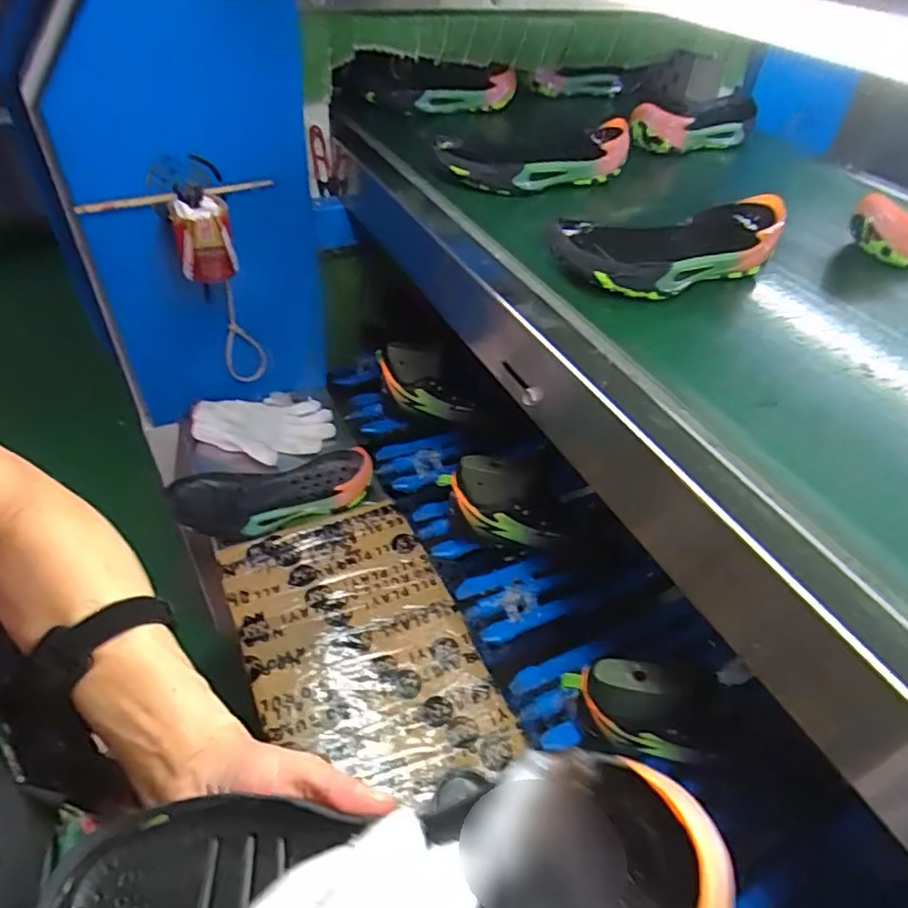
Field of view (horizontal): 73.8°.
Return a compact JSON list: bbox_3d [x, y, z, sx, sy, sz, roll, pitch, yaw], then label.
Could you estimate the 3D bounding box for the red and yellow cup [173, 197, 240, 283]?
[{"bbox_3d":[-0.310,-0.266,0.754,0.066,0.090,0.058,-14,45,-17],"label":"red and yellow cup"}]

